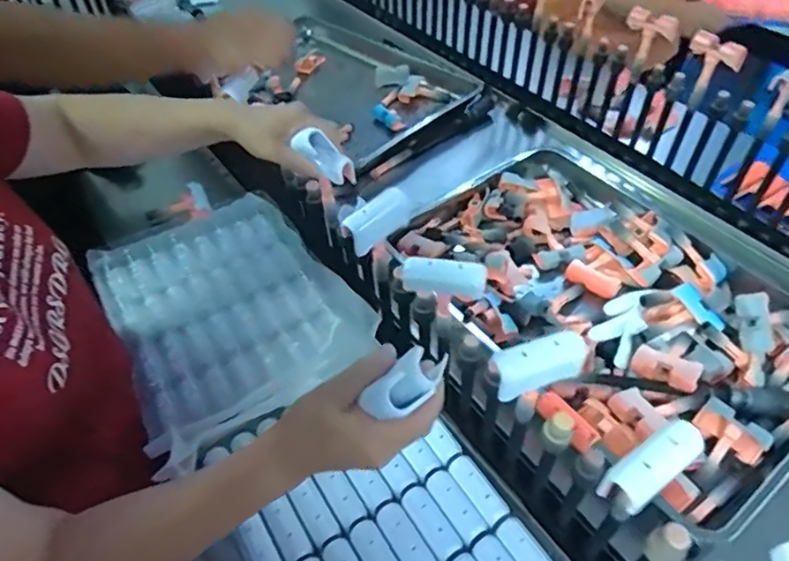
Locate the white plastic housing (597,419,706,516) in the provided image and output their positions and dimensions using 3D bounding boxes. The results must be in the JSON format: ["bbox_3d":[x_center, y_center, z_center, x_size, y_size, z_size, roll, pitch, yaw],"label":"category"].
[{"bbox_3d":[0.186,0.130,0.400,0.082,0.026,0.029,-28,52,-20],"label":"white plastic housing"}]

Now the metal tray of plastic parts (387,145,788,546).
[{"bbox_3d":[0.309,0.016,0.809,0.415,0.061,0.587,-27,52,-19],"label":"metal tray of plastic parts"}]

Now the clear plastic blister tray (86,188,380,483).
[{"bbox_3d":[-0.228,0.028,0.763,0.292,0.063,0.380,-30,53,-21],"label":"clear plastic blister tray"}]

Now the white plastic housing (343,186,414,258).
[{"bbox_3d":[-0.016,-0.066,0.596,0.023,0.044,0.082,32,57,28],"label":"white plastic housing"}]

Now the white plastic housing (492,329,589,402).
[{"bbox_3d":[0.121,0.066,0.462,0.075,0.042,0.025,-16,49,-10],"label":"white plastic housing"}]

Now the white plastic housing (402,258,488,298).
[{"bbox_3d":[0.047,-0.003,0.525,0.078,0.028,0.022,0,48,4],"label":"white plastic housing"}]

